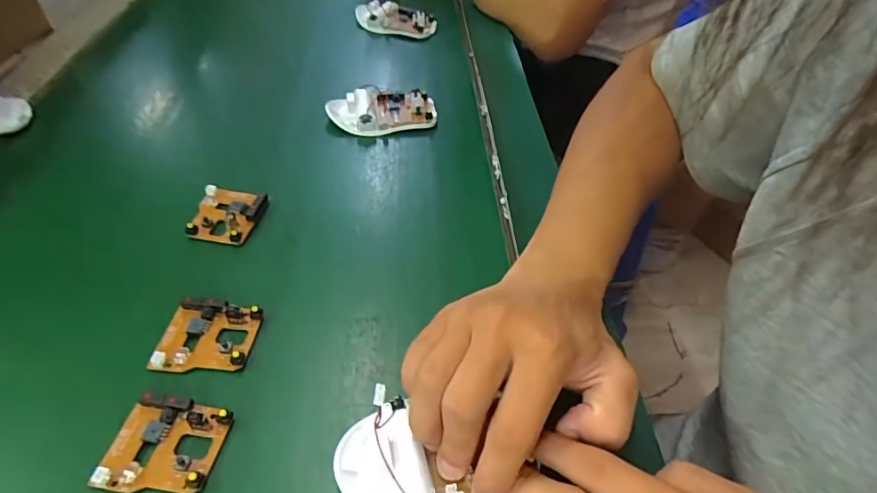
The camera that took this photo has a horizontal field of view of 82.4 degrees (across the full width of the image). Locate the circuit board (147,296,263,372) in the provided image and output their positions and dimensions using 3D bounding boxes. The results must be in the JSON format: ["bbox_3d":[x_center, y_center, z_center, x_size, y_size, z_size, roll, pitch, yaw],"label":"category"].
[{"bbox_3d":[-0.130,0.050,0.283,0.051,0.017,0.042,3,45,-2],"label":"circuit board"}]

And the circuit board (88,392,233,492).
[{"bbox_3d":[-0.131,0.094,0.240,0.051,0.010,0.042,4,45,0],"label":"circuit board"}]

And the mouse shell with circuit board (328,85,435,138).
[{"bbox_3d":[-0.051,-0.126,0.456,0.094,0.021,0.053,-9,47,-13],"label":"mouse shell with circuit board"}]

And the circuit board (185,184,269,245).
[{"bbox_3d":[-0.151,-0.024,0.353,0.046,0.012,0.048,10,46,6],"label":"circuit board"}]

